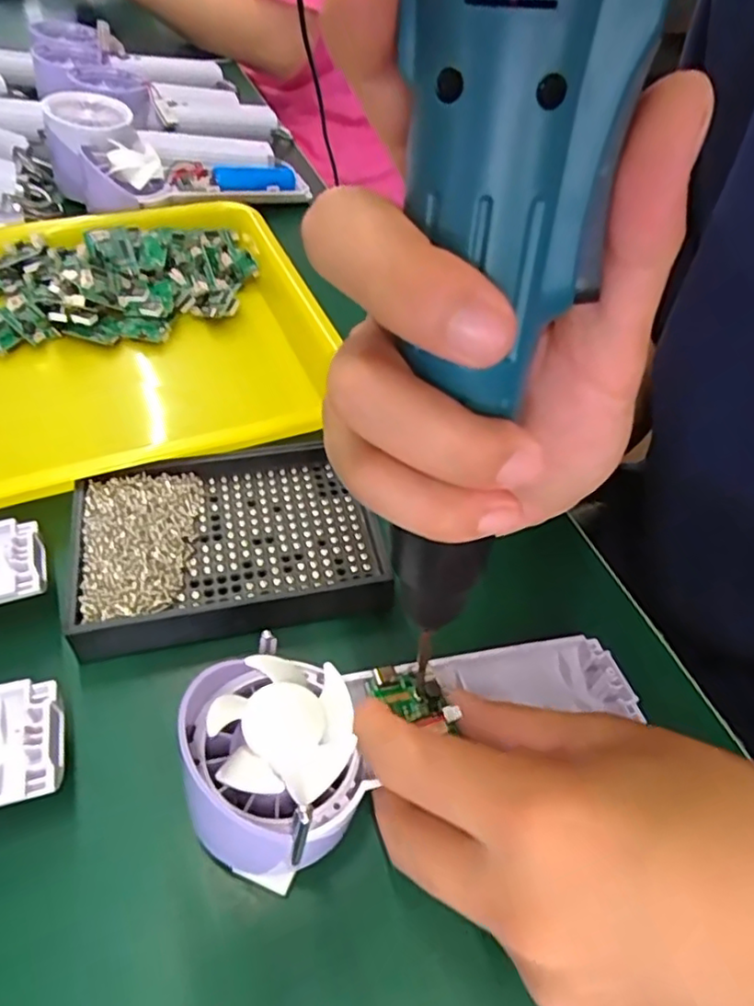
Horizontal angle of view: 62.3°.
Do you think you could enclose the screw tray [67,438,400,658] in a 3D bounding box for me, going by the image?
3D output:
[{"bbox_3d":[-0.069,0.017,0.291,0.135,0.022,0.090,-8,52,-11],"label":"screw tray"}]

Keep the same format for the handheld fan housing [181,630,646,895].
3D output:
[{"bbox_3d":[0.019,0.076,0.233,0.170,0.027,0.064,-6,49,-30],"label":"handheld fan housing"}]

